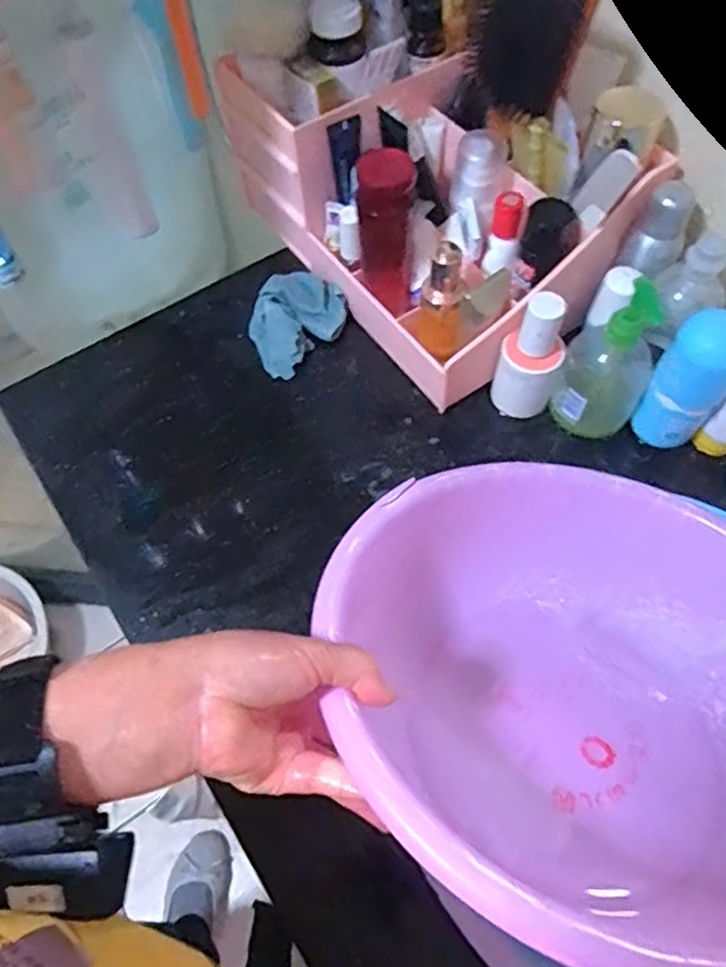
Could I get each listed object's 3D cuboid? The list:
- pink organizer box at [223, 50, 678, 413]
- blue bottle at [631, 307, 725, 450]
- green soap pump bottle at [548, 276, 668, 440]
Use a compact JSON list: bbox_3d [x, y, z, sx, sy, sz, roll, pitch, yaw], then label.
[{"bbox_3d":[0.065,-0.263,0.609,0.209,0.156,0.306,-34,66,-16],"label":"pink organizer box"},{"bbox_3d":[0.258,-0.078,0.533,0.052,0.119,0.044,39,69,19],"label":"blue bottle"},{"bbox_3d":[0.209,-0.110,0.551,0.069,0.137,0.091,24,65,13],"label":"green soap pump bottle"}]

